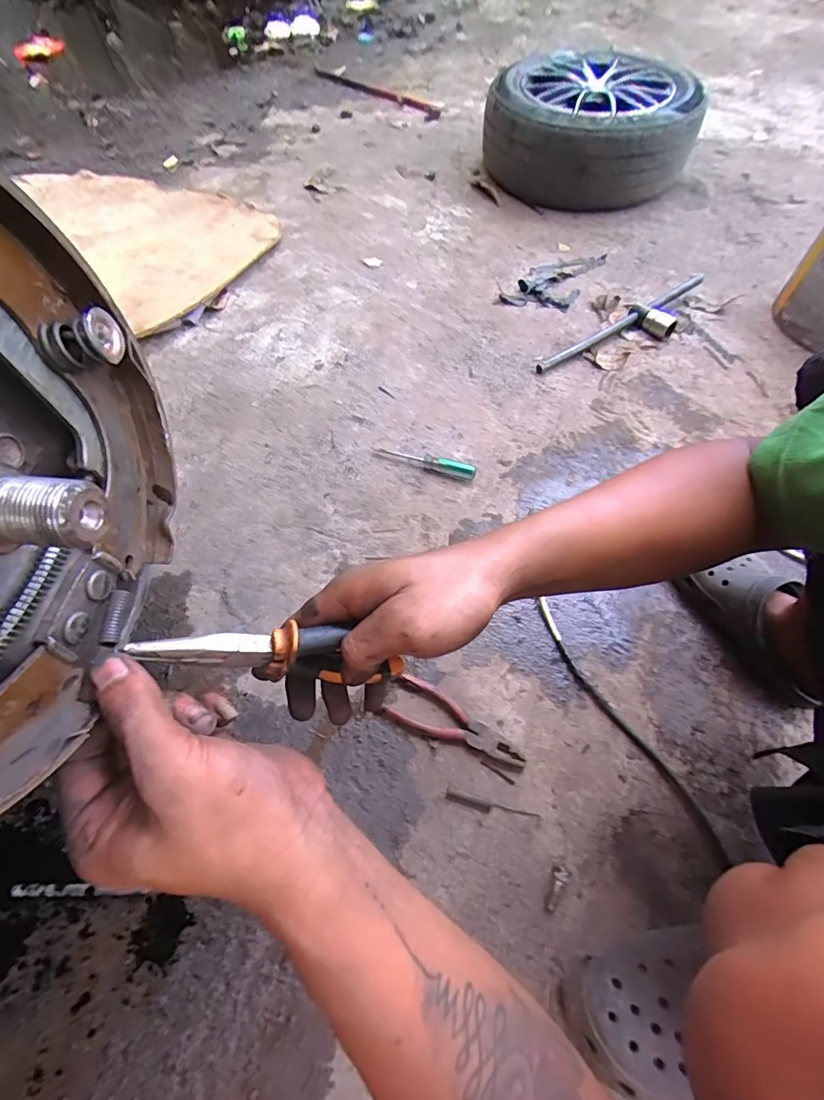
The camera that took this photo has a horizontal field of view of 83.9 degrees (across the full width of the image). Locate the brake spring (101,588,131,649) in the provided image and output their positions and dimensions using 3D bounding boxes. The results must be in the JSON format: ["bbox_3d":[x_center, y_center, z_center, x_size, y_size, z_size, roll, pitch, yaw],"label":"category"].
[{"bbox_3d":[-0.134,0.030,0.208,0.007,0.005,0.026,-3,61,-1],"label":"brake spring"}]

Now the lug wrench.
[{"bbox_3d":[0.470,-0.465,0.947,0.484,0.033,0.101,-33,64,-16],"label":"lug wrench"}]

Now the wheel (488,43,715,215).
[{"bbox_3d":[0.479,-1.117,1.220,0.481,0.222,0.485,-1,60,1],"label":"wheel"}]

